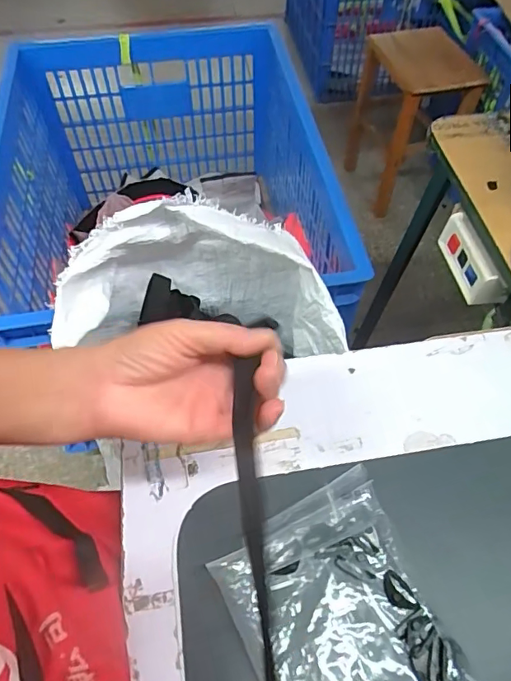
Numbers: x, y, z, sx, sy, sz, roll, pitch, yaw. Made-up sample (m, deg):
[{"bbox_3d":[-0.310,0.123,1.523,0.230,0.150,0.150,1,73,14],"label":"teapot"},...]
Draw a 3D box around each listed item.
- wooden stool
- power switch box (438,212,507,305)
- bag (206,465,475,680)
[{"bbox_3d":[0.481,-0.700,1.554,0.241,0.410,0.334,-15,57,-10],"label":"wooden stool"},{"bbox_3d":[0.262,-0.097,0.597,0.036,0.050,0.116,-10,56,-6],"label":"power switch box"},{"bbox_3d":[0.067,0.203,0.333,0.134,0.027,0.181,-23,59,-15],"label":"bag"}]

